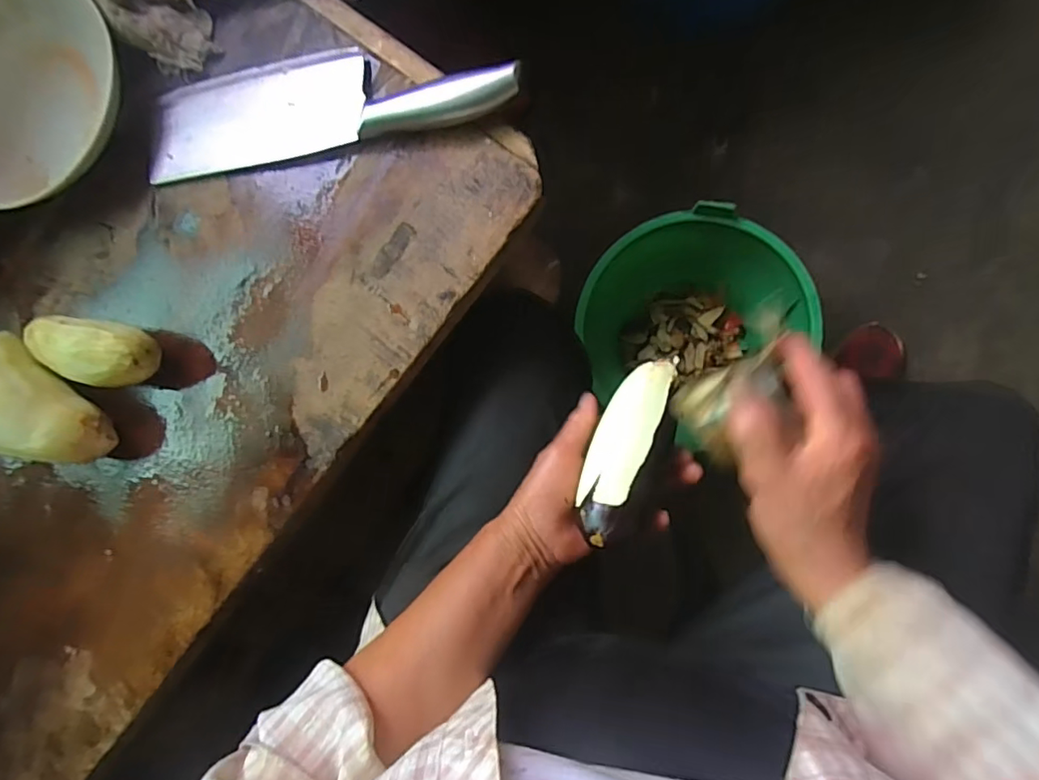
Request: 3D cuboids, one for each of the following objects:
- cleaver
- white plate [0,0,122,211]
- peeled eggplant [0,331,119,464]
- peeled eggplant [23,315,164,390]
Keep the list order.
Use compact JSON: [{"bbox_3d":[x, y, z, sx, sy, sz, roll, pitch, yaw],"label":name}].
[{"bbox_3d":[-0.143,-0.207,0.386,0.277,0.025,0.073,-5,86,10],"label":"cleaver"},{"bbox_3d":[-0.379,-0.222,0.417,0.167,0.033,0.171,-1,87,10],"label":"white plate"},{"bbox_3d":[-0.346,0.011,0.392,0.120,0.062,0.053,40,93,9],"label":"peeled eggplant"},{"bbox_3d":[-0.301,-0.029,0.392,0.097,0.048,0.046,14,89,10],"label":"peeled eggplant"}]

